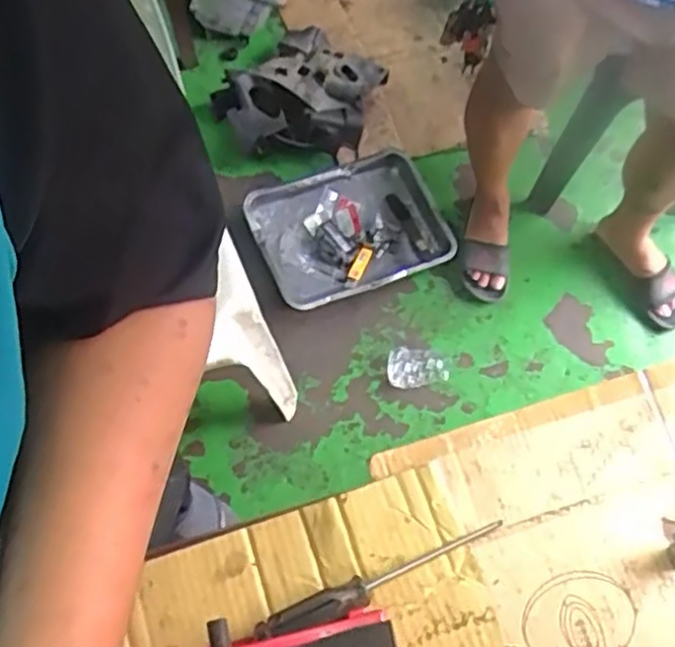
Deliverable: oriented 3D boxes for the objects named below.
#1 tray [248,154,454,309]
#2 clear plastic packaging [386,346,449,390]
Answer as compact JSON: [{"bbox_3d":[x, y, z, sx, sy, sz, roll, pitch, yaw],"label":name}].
[{"bbox_3d":[0.029,-0.223,1.553,0.395,0.059,0.319,-19,71,-10],"label":"tray"},{"bbox_3d":[0.164,0.092,1.449,0.124,0.042,0.087,4,69,-2],"label":"clear plastic packaging"}]

